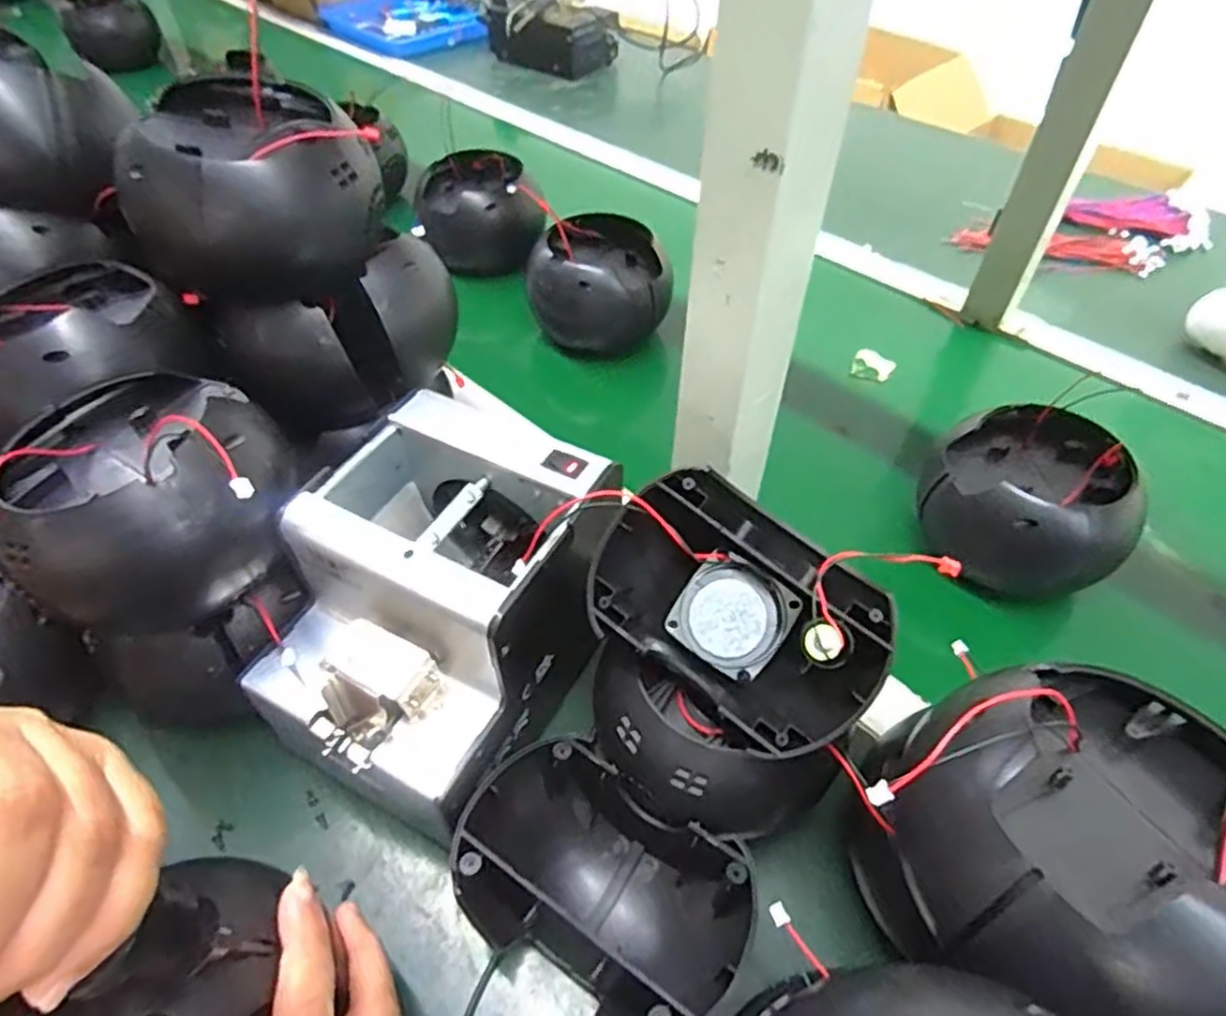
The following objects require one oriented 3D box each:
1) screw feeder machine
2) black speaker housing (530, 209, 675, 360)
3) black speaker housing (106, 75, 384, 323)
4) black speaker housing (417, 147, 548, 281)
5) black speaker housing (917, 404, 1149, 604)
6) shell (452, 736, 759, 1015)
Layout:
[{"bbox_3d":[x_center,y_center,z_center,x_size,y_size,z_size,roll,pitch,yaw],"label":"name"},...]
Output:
[{"bbox_3d":[-0.092,0.058,0.391,0.147,0.143,0.168,25,53,20],"label":"screw feeder machine"},{"bbox_3d":[-0.013,-0.208,0.677,0.115,0.094,0.107,-3,49,-3],"label":"black speaker housing"},{"bbox_3d":[-0.202,-0.176,0.420,0.127,0.088,0.116,31,56,24],"label":"black speaker housing"},{"bbox_3d":[-0.132,-0.316,0.776,0.122,0.101,0.109,-1,49,-1],"label":"black speaker housing"},{"bbox_3d":[0.271,0.005,0.497,0.116,0.100,0.128,-34,57,-26],"label":"black speaker housing"},{"bbox_3d":[-0.005,0.178,0.339,0.127,0.067,0.087,30,55,23],"label":"shell"}]

